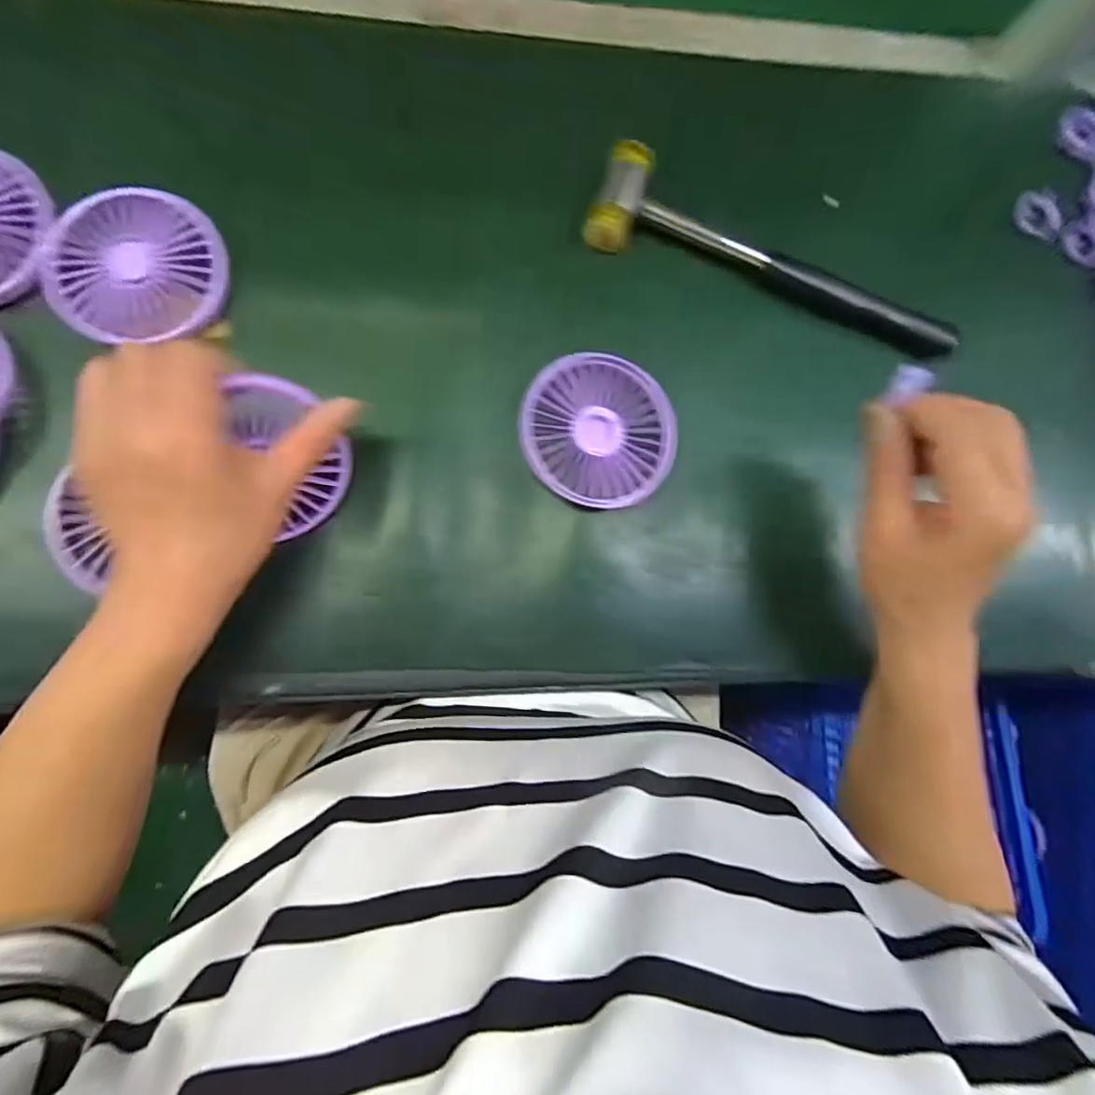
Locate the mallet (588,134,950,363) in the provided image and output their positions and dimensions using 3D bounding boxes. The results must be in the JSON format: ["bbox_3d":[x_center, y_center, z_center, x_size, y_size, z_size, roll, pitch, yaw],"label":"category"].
[{"bbox_3d":[0.141,-0.177,0.363,0.232,0.028,0.052,16,83,-5],"label":"mallet"}]

